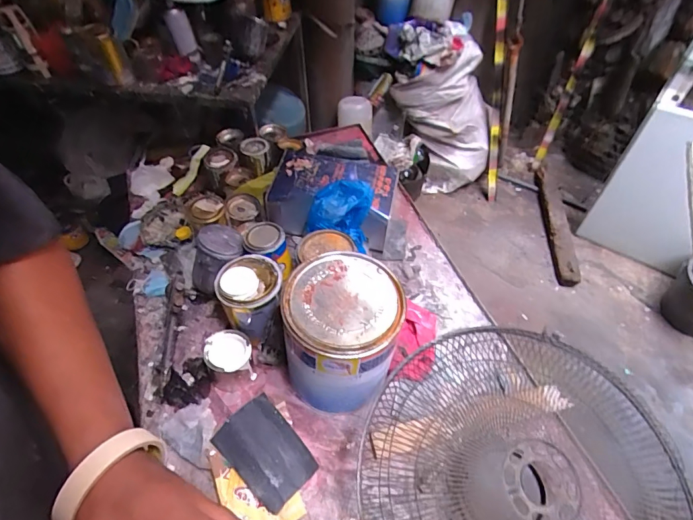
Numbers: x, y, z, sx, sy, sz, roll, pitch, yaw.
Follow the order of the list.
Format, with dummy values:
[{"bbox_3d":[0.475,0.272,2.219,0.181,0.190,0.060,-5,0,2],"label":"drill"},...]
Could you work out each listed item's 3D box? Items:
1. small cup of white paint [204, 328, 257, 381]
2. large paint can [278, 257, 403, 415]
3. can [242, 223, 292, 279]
[{"bbox_3d":[-0.190,0.158,0.665,0.073,0.063,0.073,7,48,-8],"label":"small cup of white paint"},{"bbox_3d":[-0.003,0.118,0.609,0.148,0.211,0.153,-2,51,2],"label":"large paint can"},{"bbox_3d":[-0.137,-0.014,0.733,0.075,0.084,0.070,-2,51,2],"label":"can"}]

